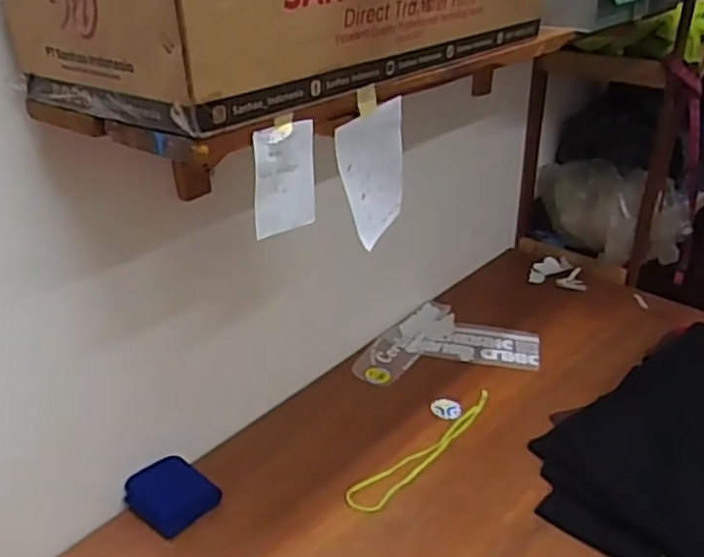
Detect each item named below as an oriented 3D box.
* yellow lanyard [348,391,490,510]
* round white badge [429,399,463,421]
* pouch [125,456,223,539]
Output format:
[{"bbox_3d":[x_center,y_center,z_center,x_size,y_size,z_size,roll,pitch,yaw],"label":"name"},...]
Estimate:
[{"bbox_3d":[0.138,0.295,1.176,0.380,0.010,0.059,-26,37,-37],"label":"yellow lanyard"},{"bbox_3d":[0.177,0.244,1.270,0.055,0.009,0.048,2,30,5],"label":"round white badge"},{"bbox_3d":[-0.283,0.339,1.067,0.114,0.045,0.112,24,38,36],"label":"pouch"}]

